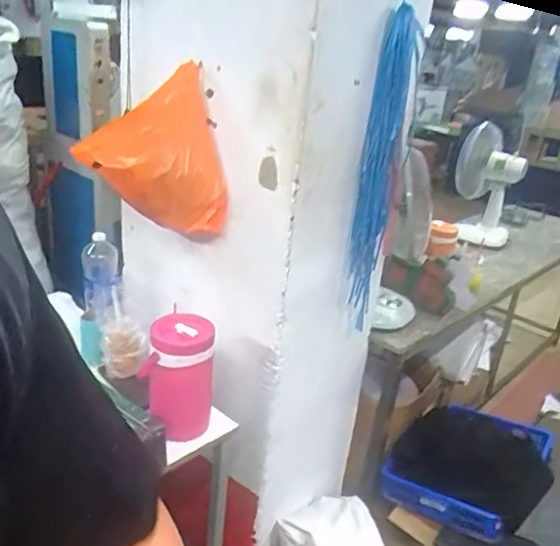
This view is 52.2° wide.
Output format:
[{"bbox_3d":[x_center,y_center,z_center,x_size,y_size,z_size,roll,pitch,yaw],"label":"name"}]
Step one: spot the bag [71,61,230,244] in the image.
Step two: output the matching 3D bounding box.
[{"bbox_3d":[-0.303,-0.269,1.373,0.342,0.354,0.203,-1,24,-17],"label":"bag"}]

